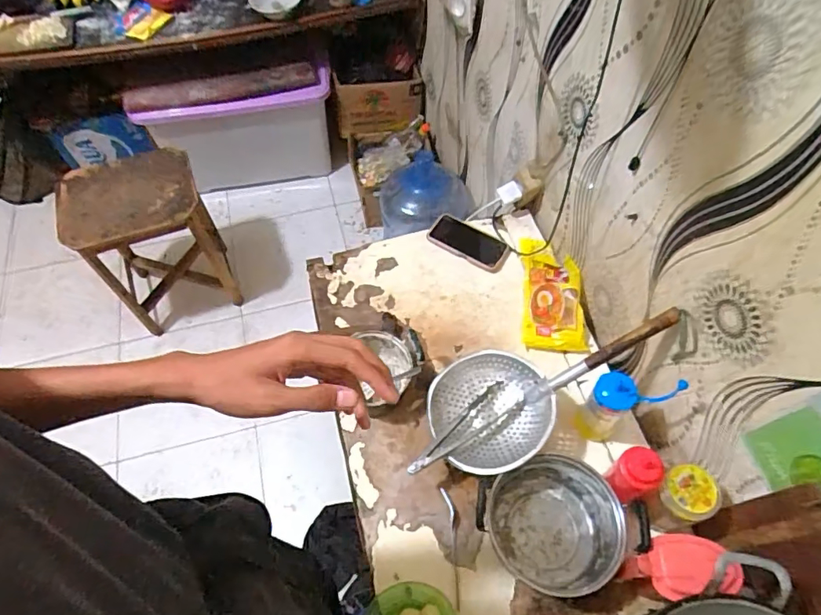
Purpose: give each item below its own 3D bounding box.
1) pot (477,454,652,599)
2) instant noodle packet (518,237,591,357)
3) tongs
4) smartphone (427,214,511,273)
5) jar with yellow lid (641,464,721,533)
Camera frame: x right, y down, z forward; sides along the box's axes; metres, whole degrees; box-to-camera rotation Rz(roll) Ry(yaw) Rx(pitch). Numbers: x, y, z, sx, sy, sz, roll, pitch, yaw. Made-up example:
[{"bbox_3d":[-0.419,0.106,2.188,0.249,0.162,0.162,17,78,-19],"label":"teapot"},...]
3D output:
[{"bbox_3d":[0.221,0.337,0.799,0.191,0.112,0.190,0,60,0],"label":"pot"},{"bbox_3d":[0.289,-0.035,1.037,0.118,0.043,0.254,4,60,3],"label":"instant noodle packet"},{"bbox_3d":[0.091,0.210,0.848,0.224,0.043,0.065,-37,66,-19],"label":"tongs"},{"bbox_3d":[0.130,-0.146,1.141,0.181,0.018,0.084,30,73,14],"label":"smartphone"},{"bbox_3d":[0.405,0.282,0.755,0.085,0.112,0.077,-15,60,-8],"label":"jar with yellow lid"}]

